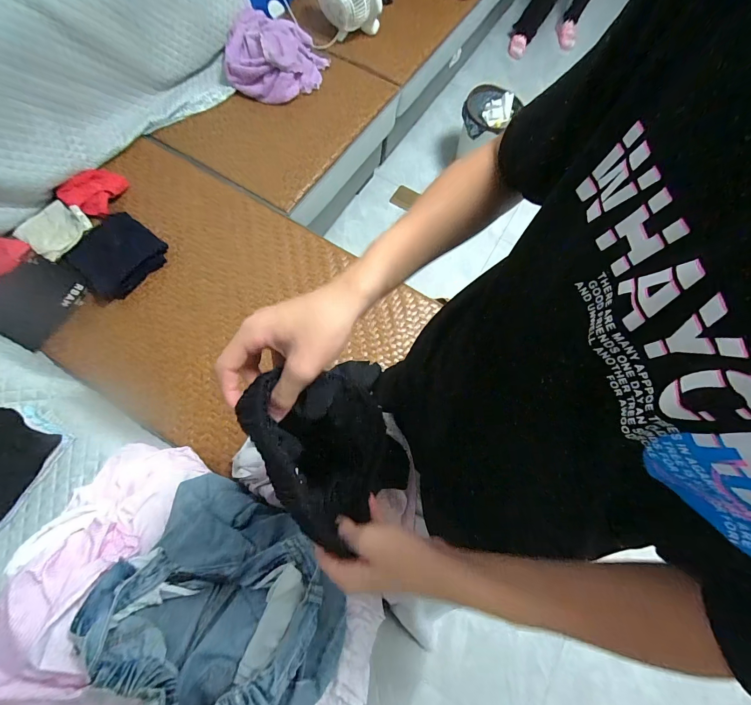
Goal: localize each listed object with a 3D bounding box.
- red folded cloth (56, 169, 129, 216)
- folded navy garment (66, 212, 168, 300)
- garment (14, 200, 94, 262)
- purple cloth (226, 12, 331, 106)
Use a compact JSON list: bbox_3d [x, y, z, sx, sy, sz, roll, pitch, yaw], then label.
[{"bbox_3d":[-0.811,-0.472,0.983,0.145,0.031,0.156,28,71,6],"label":"red folded cloth"},{"bbox_3d":[-0.709,-0.271,0.927,0.205,0.033,0.206,42,73,10],"label":"folded navy garment"},{"bbox_3d":[-0.899,-0.348,0.950,0.144,0.026,0.157,34,72,8],"label":"garment"},{"bbox_3d":[-0.341,-1.025,1.170,0.332,0.116,0.301,0,72,-5],"label":"purple cloth"}]

